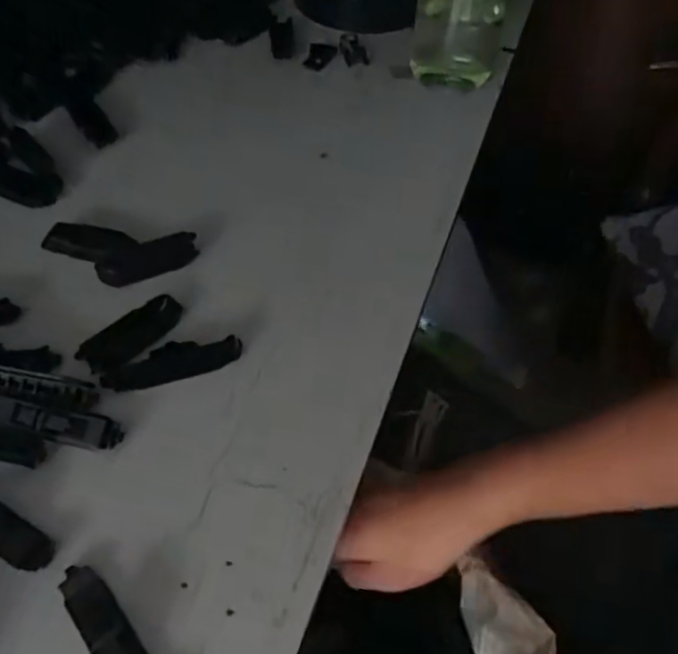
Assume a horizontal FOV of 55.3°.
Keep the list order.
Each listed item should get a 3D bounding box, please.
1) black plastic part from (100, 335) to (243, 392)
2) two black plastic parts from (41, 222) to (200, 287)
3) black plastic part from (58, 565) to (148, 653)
[{"bbox_3d":[-0.099,0.021,0.385,0.080,0.009,0.023,-16,54,-13],"label":"black plastic part"},{"bbox_3d":[-0.151,-0.050,0.433,0.103,0.012,0.043,9,53,5],"label":"two black plastic parts"},{"bbox_3d":[-0.104,0.143,0.296,0.020,0.009,0.080,-32,60,-24],"label":"black plastic part"}]

